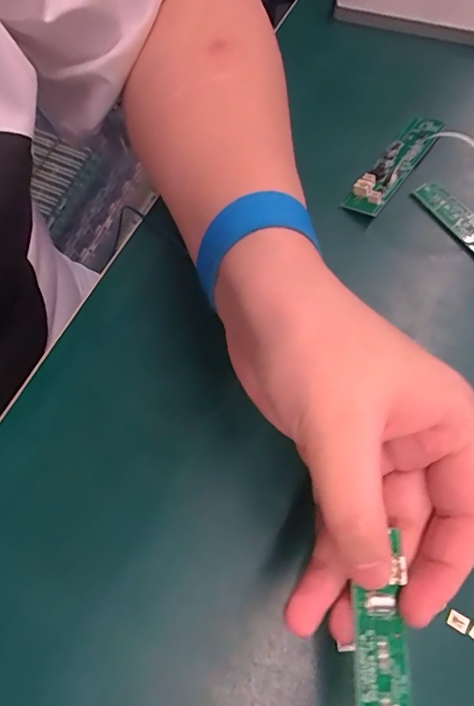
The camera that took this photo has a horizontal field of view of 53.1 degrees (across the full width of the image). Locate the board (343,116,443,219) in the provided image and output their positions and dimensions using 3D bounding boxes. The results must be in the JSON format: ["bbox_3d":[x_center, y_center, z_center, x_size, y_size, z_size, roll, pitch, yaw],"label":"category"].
[{"bbox_3d":[0.095,-0.114,0.278,0.021,0.012,0.086,34,73,10],"label":"board"}]

